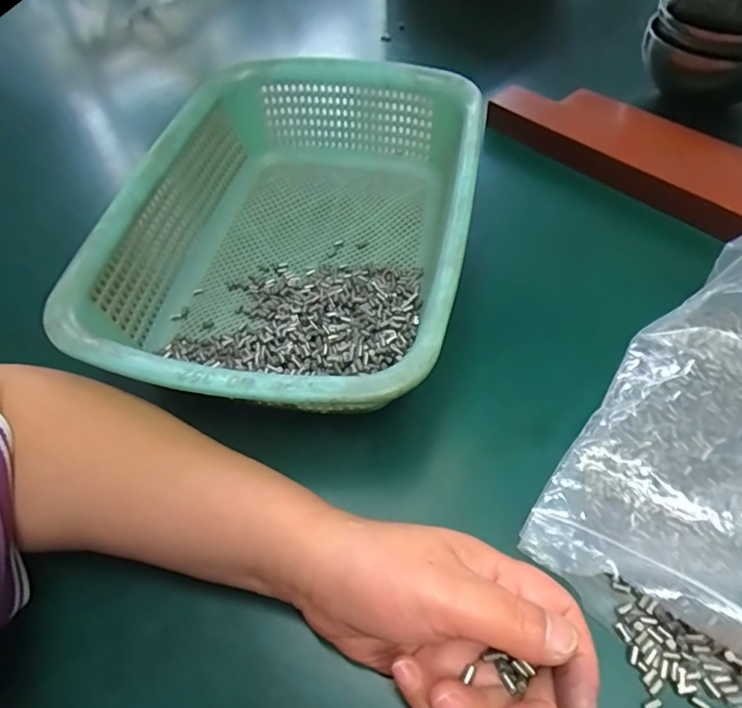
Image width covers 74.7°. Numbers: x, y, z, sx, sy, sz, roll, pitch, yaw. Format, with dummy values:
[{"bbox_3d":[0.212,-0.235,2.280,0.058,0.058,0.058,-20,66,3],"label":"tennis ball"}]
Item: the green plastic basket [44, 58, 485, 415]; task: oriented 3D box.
[{"bbox_3d":[-0.047,-0.084,0.342,0.220,0.085,0.296,7,56,9],"label":"green plastic basket"}]

